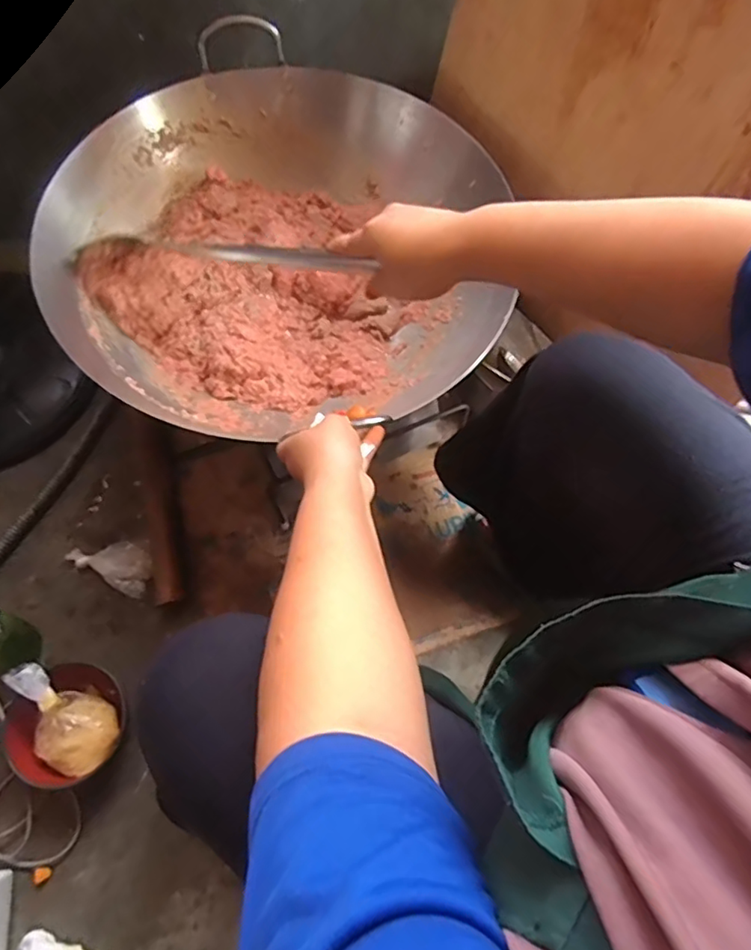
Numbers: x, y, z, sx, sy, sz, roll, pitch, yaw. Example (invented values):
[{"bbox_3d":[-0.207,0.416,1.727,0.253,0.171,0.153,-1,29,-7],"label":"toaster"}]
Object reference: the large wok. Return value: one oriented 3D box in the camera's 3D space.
[{"bbox_3d":[-0.123,-0.311,0.777,0.578,0.142,0.505,-19,69,-10],"label":"large wok"}]

